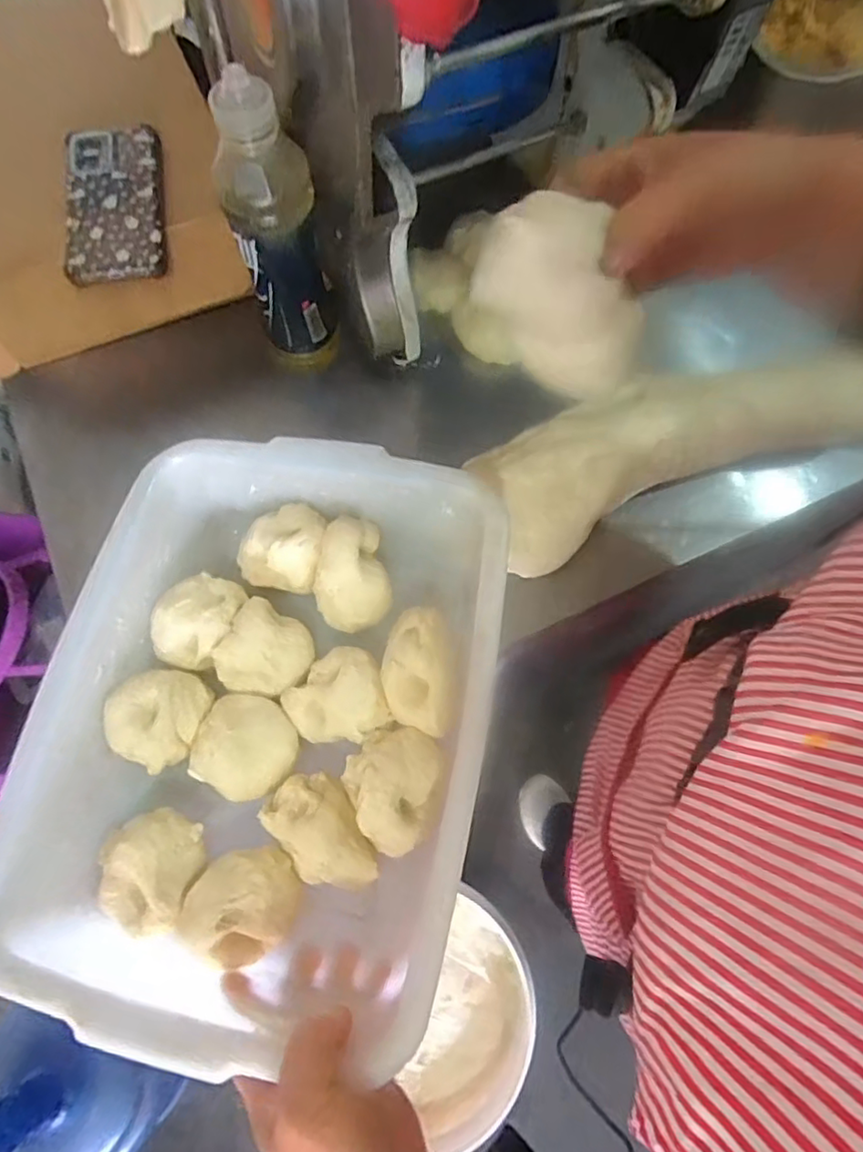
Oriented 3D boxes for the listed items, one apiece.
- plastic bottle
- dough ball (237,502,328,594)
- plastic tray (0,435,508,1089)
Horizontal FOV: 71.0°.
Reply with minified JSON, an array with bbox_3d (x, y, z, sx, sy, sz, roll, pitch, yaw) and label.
[{"bbox_3d":[-0.121,-0.269,0.480,0.064,0.229,0.068,-13,70,-6],"label":"plastic bottle"},{"bbox_3d":[-0.115,-0.024,0.467,0.066,0.039,0.060,0,69,-1],"label":"dough ball"},{"bbox_3d":[-0.108,0.090,0.402,0.269,0.113,0.348,9,69,3],"label":"plastic tray"}]

